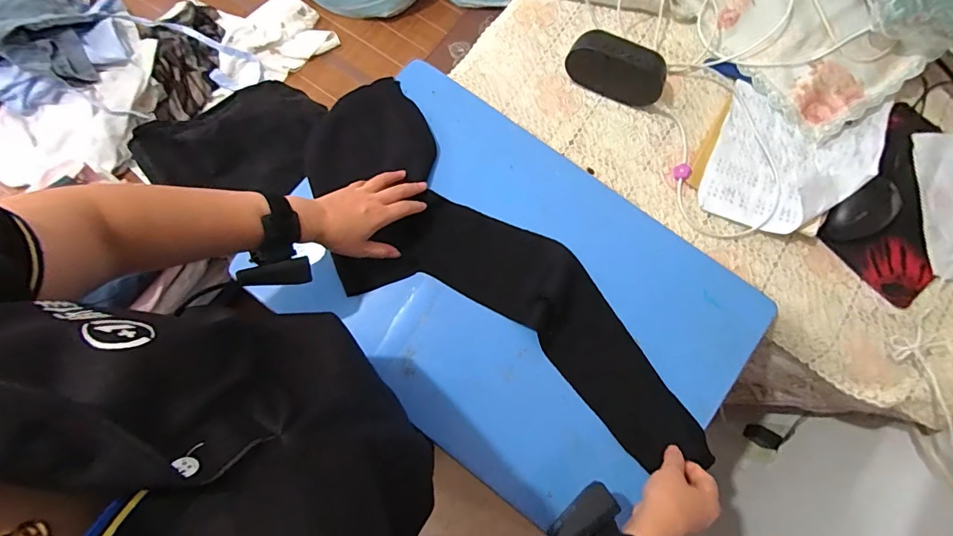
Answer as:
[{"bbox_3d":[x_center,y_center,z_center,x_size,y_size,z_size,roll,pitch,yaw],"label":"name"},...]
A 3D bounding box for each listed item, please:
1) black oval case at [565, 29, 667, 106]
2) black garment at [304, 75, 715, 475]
[{"bbox_3d":[0.196,-0.280,0.628,0.133,0.071,0.047,23,78,4],"label":"black oval case"},{"bbox_3d":[0.005,0.014,0.572,0.626,0.029,0.221,42,80,9],"label":"black garment"}]

